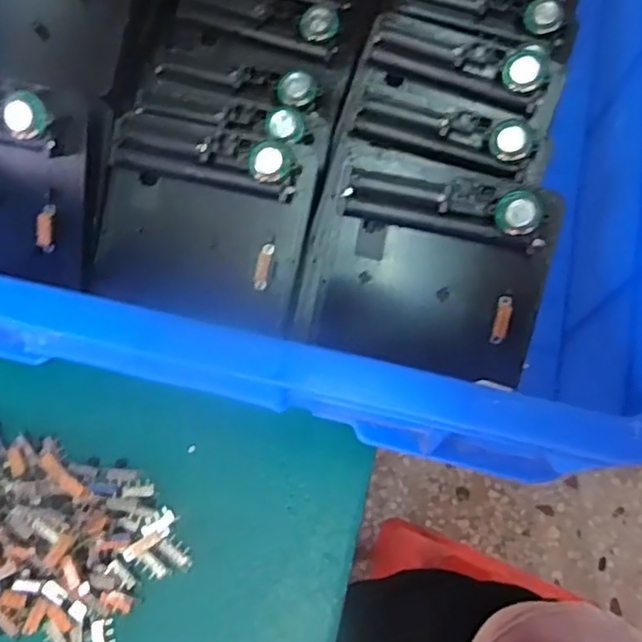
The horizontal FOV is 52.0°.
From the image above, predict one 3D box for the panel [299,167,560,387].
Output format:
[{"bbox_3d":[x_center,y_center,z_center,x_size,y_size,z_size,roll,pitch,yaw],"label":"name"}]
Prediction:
[{"bbox_3d":[0.054,-0.024,0.336,0.115,0.023,0.097,13,113,12],"label":"panel"}]

